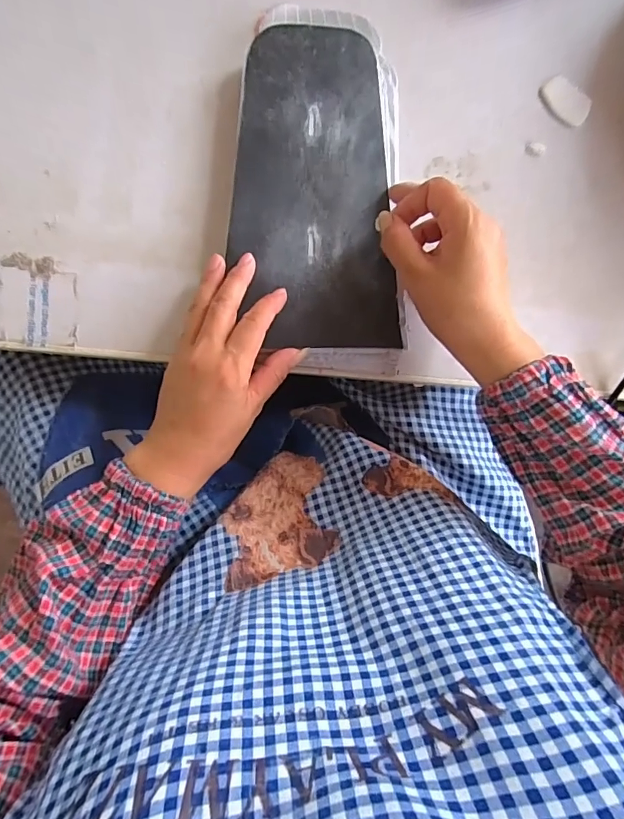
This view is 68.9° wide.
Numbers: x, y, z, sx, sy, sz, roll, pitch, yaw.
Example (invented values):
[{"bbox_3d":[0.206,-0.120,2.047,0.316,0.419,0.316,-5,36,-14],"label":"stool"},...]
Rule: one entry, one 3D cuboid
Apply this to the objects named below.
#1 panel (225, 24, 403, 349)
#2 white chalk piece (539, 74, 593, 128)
[{"bbox_3d":[-0.001,-0.168,0.351,0.121,0.005,0.242,-6,90,-5],"label":"panel"},{"bbox_3d":[0.214,-0.261,0.384,0.029,0.006,0.044,-44,93,-4],"label":"white chalk piece"}]

